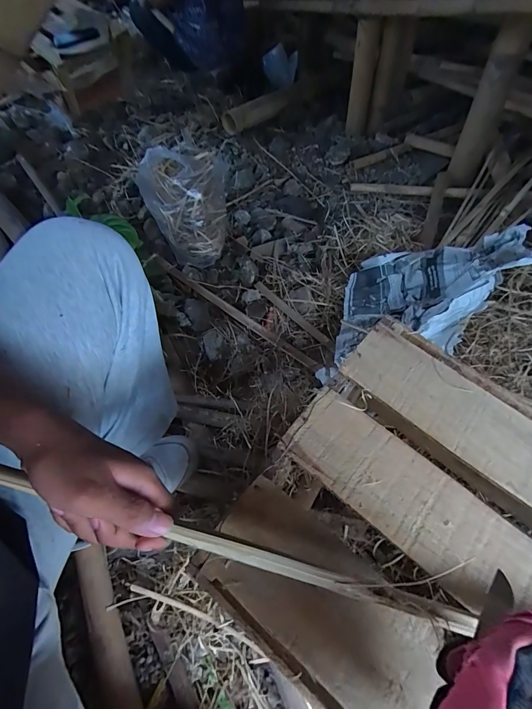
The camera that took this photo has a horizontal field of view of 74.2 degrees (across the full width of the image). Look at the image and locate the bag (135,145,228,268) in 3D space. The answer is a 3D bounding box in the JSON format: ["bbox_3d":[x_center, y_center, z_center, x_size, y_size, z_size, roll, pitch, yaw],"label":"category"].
[{"bbox_3d":[-0.221,-0.409,1.000,0.240,0.254,0.159,-11,55,-7],"label":"bag"}]

